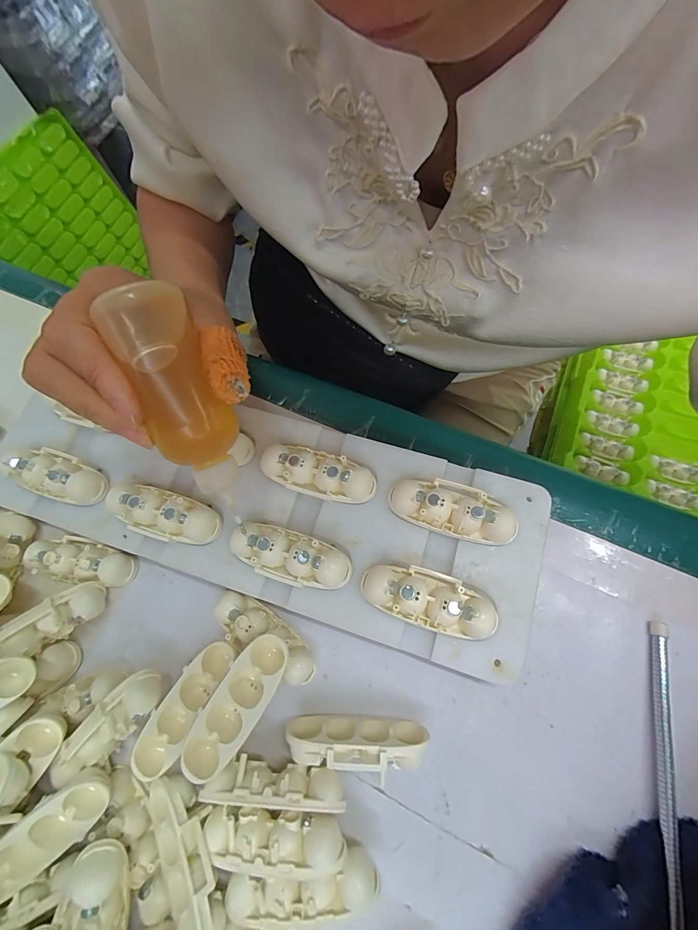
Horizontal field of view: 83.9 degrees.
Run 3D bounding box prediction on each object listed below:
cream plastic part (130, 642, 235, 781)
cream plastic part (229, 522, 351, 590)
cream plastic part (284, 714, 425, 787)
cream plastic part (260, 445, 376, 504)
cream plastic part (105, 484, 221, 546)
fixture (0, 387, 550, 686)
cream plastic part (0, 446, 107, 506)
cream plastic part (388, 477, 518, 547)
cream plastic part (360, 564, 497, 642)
[{"bbox_3d":[-0.080,0.117,0.190,0.021,0.015,0.063,28,75,9],"label":"cream plastic part"},{"bbox_3d":[-0.030,0.046,0.195,0.061,0.015,0.024,17,73,6],"label":"cream plastic part"},{"bbox_3d":[0.003,0.128,0.177,0.062,0.023,0.016,0,72,1],"label":"cream plastic part"},{"bbox_3d":[-0.017,0.004,0.207,0.061,0.014,0.024,17,73,6],"label":"cream plastic part"},{"bbox_3d":[-0.100,0.026,0.208,0.060,0.014,0.024,14,73,5],"label":"cream plastic part"},{"bbox_3d":[-0.055,0.013,0.210,0.303,0.031,0.098,17,73,6],"label":"fixture"},{"bbox_3d":[-0.167,0.006,0.221,0.060,0.019,0.025,19,74,7],"label":"cream plastic part"},{"bbox_3d":[0.051,0.021,0.196,0.059,0.017,0.025,17,73,11],"label":"cream plastic part"},{"bbox_3d":[0.037,0.063,0.183,0.061,0.016,0.026,18,73,11],"label":"cream plastic part"}]

